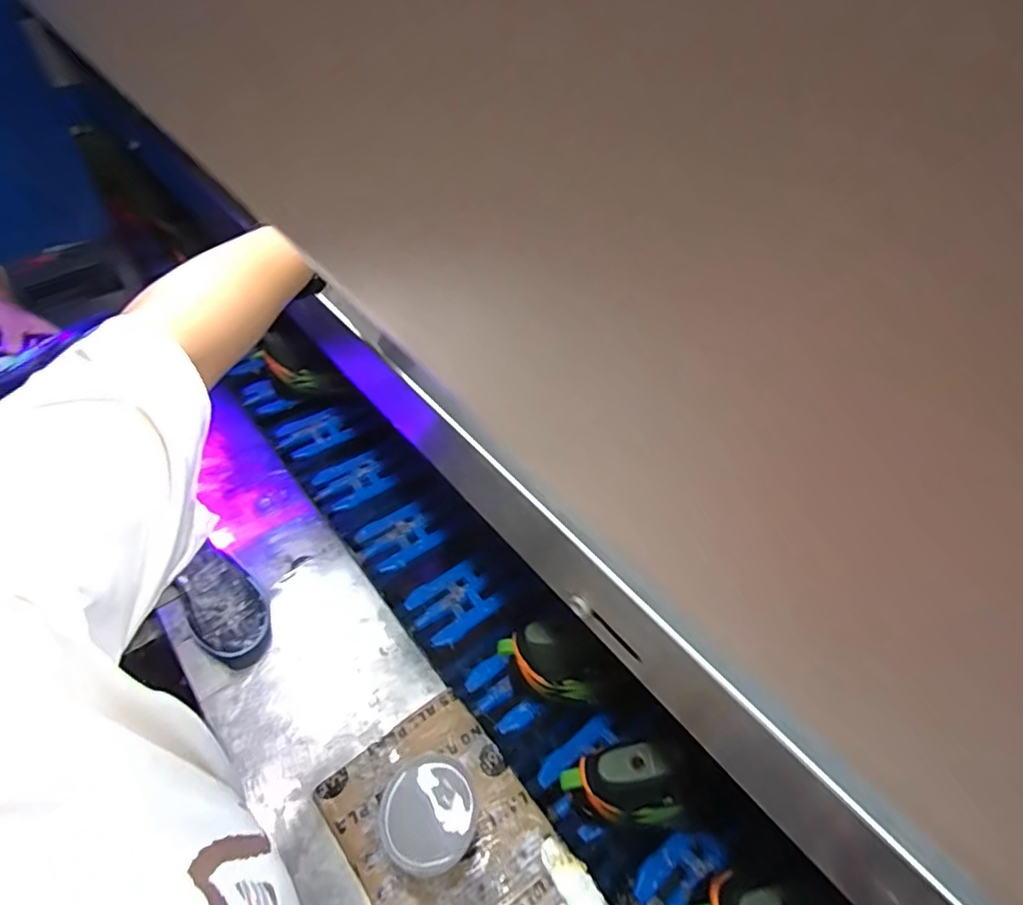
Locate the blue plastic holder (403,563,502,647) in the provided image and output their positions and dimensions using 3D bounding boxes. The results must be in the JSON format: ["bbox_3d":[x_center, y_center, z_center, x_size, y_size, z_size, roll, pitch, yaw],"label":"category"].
[{"bbox_3d":[-0.083,0.210,0.763,0.110,0.016,0.088,-29,55,-28],"label":"blue plastic holder"}]

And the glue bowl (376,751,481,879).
[{"bbox_3d":[-0.081,0.358,0.539,0.091,0.069,0.089,3,48,-3],"label":"glue bowl"}]

